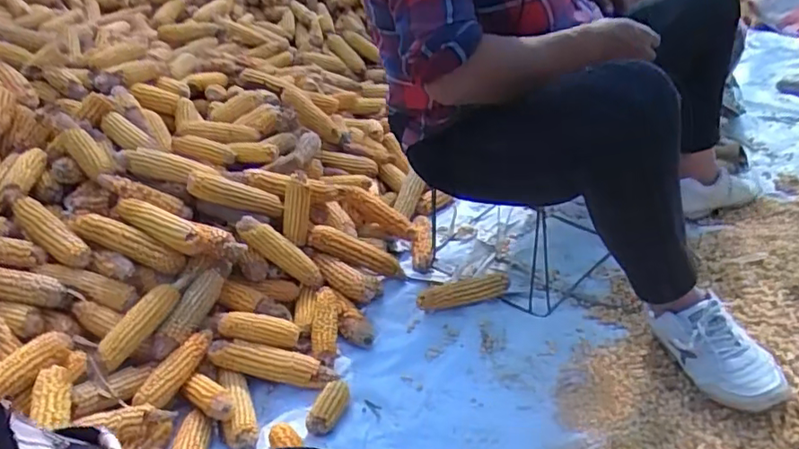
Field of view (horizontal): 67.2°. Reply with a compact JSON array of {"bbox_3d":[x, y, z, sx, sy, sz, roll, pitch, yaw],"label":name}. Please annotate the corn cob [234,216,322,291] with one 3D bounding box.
[{"bbox_3d":[-0.219,0.051,1.117,0.041,0.190,0.042,-42,16,31],"label":"corn cob"}]

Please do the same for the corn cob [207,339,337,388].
[{"bbox_3d":[-0.210,0.231,1.000,0.210,0.042,0.043,13,33,-1],"label":"corn cob"}]

